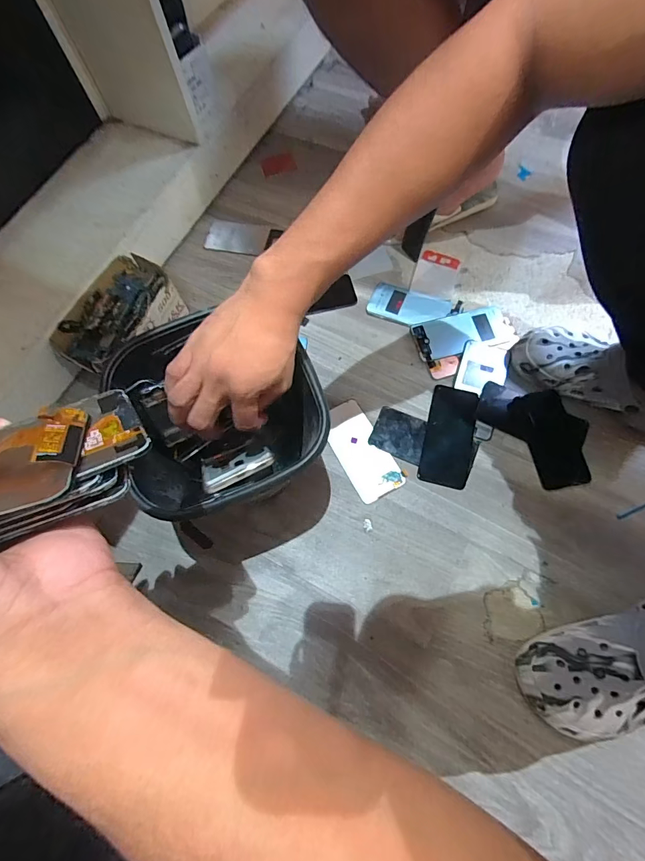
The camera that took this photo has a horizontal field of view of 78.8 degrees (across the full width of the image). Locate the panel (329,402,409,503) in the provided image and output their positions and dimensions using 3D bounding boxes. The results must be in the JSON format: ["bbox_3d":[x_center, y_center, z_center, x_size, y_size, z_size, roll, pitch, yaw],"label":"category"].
[{"bbox_3d":[0.057,0.028,0.594,0.075,0.005,0.154,-28,69,-8],"label":"panel"}]

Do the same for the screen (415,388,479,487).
[{"bbox_3d":[0.191,0.006,0.591,0.068,0.010,0.154,13,69,8],"label":"screen"}]

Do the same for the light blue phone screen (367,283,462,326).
[{"bbox_3d":[0.154,-0.210,0.671,0.149,0.008,0.067,20,71,11],"label":"light blue phone screen"}]

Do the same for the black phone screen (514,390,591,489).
[{"bbox_3d":[0.339,0.011,0.579,0.070,0.007,0.142,-11,74,4],"label":"black phone screen"}]

